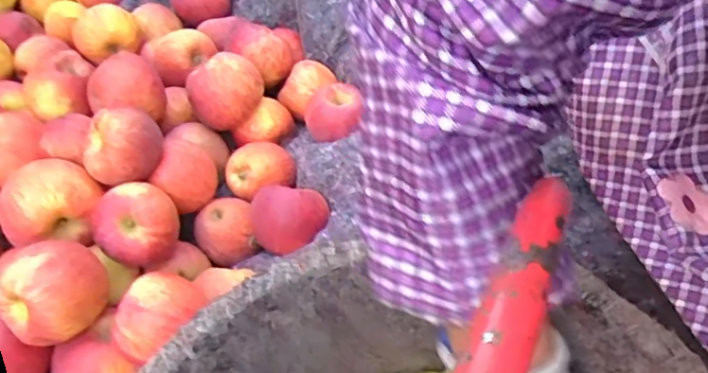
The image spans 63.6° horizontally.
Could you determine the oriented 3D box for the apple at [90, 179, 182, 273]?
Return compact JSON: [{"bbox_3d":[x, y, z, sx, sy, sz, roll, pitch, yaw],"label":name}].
[{"bbox_3d":[-0.188,0.032,0.495,0.067,0.057,0.061,-24,56,-16],"label":"apple"}]

